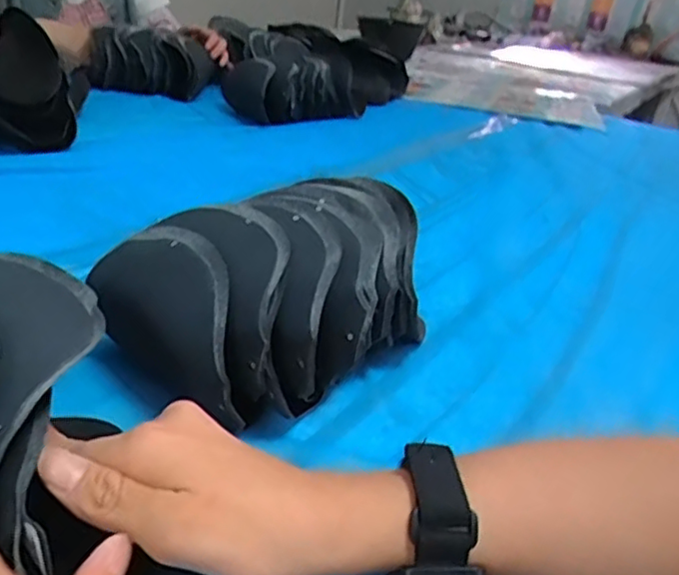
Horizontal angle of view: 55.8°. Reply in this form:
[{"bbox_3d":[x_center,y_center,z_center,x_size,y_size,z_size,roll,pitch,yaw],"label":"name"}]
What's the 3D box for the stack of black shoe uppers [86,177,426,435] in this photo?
[{"bbox_3d":[-0.033,0.006,0.419,0.152,0.106,0.201,25,32,31],"label":"stack of black shoe uppers"}]

